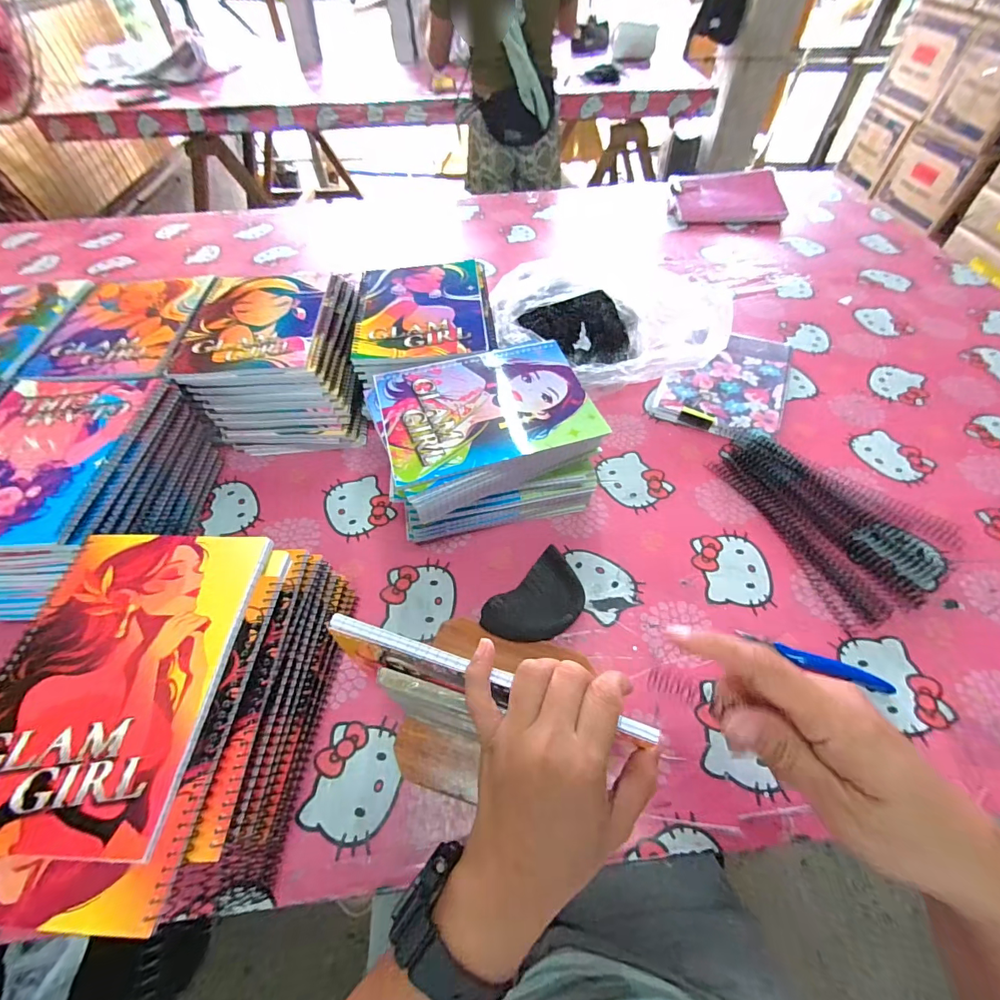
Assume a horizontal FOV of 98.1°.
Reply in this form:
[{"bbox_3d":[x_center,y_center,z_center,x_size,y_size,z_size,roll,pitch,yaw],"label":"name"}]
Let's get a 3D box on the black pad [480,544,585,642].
[{"bbox_3d":[0.037,0.100,0.415,0.100,0.026,0.064,-35,61,-21],"label":"black pad"}]

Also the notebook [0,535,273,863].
[{"bbox_3d":[-0.259,0.111,0.291,0.145,0.007,0.197,1,54,2],"label":"notebook"}]

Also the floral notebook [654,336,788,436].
[{"bbox_3d":[0.316,-0.164,0.604,0.147,0.023,0.217,25,59,18],"label":"floral notebook"}]

